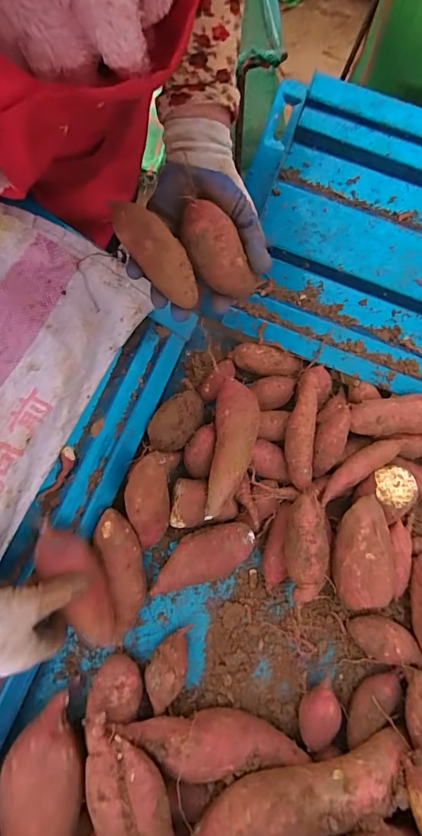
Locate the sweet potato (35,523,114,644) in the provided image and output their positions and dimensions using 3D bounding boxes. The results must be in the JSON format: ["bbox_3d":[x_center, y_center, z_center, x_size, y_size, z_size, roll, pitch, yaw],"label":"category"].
[{"bbox_3d":[-0.139,0.174,0.433,0.042,0.040,0.135,-30,83,-7],"label":"sweet potato"}]

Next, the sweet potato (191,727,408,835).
[{"bbox_3d":[0.082,0.366,0.396,0.242,0.055,0.060,-23,79,-6],"label":"sweet potato"}]

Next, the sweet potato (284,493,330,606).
[{"bbox_3d":[0.107,0.145,0.460,0.044,0.038,0.112,-5,78,-2],"label":"sweet potato"}]

